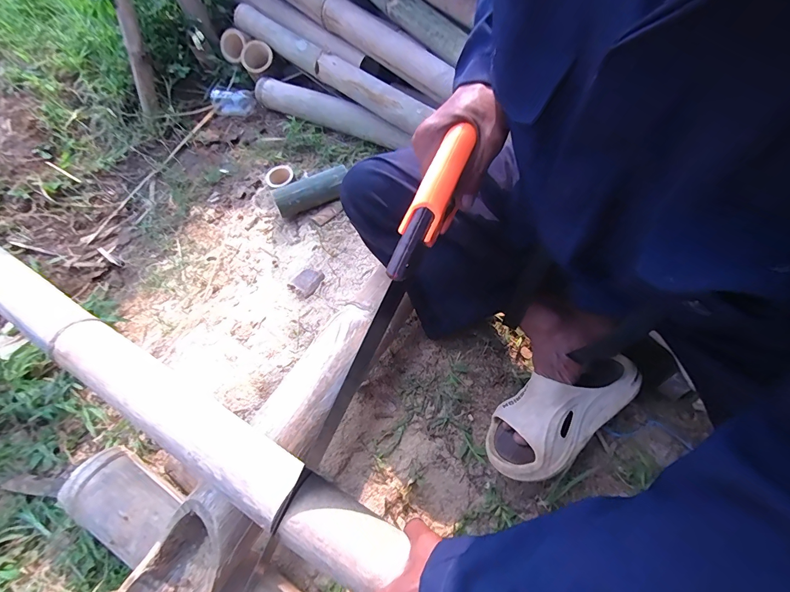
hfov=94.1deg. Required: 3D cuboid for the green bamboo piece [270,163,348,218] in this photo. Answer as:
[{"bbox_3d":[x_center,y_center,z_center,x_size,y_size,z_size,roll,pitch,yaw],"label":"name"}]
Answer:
[{"bbox_3d":[-0.174,-0.221,0.790,0.162,0.060,0.054,-24,63,-7],"label":"green bamboo piece"}]

